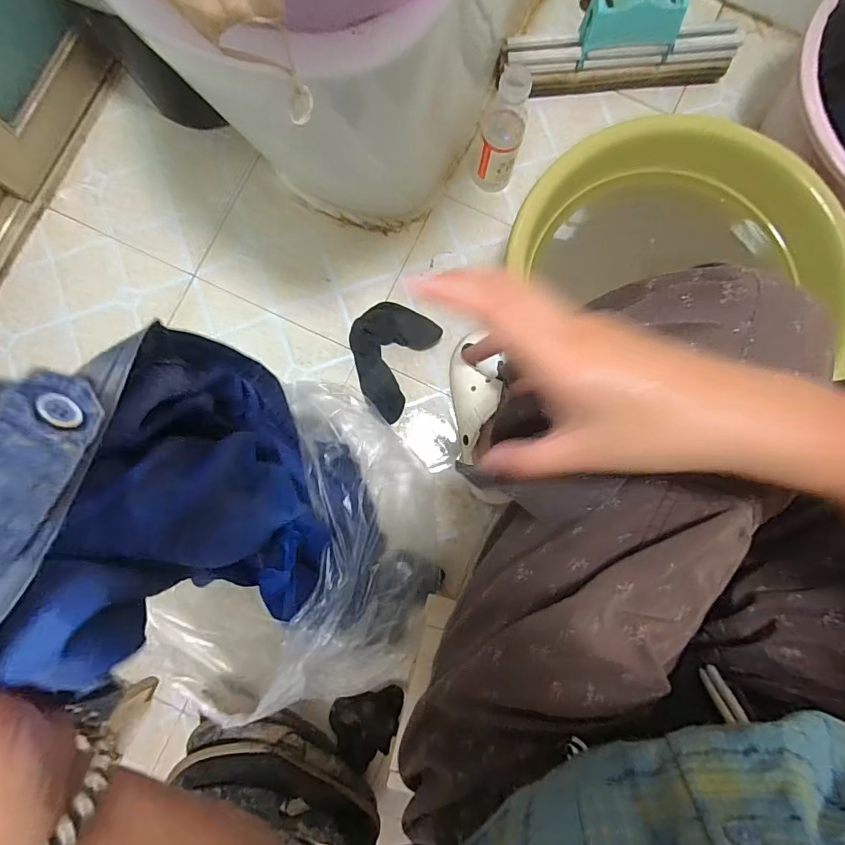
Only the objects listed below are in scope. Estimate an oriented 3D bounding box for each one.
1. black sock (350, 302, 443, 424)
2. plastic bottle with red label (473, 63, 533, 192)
[{"bbox_3d":[-0.062,-0.098,0.734,0.126,0.037,0.163,28,86,2],"label":"black sock"},{"bbox_3d":[0.115,-0.416,0.688,0.062,0.195,0.059,0,86,0],"label":"plastic bottle with red label"}]

